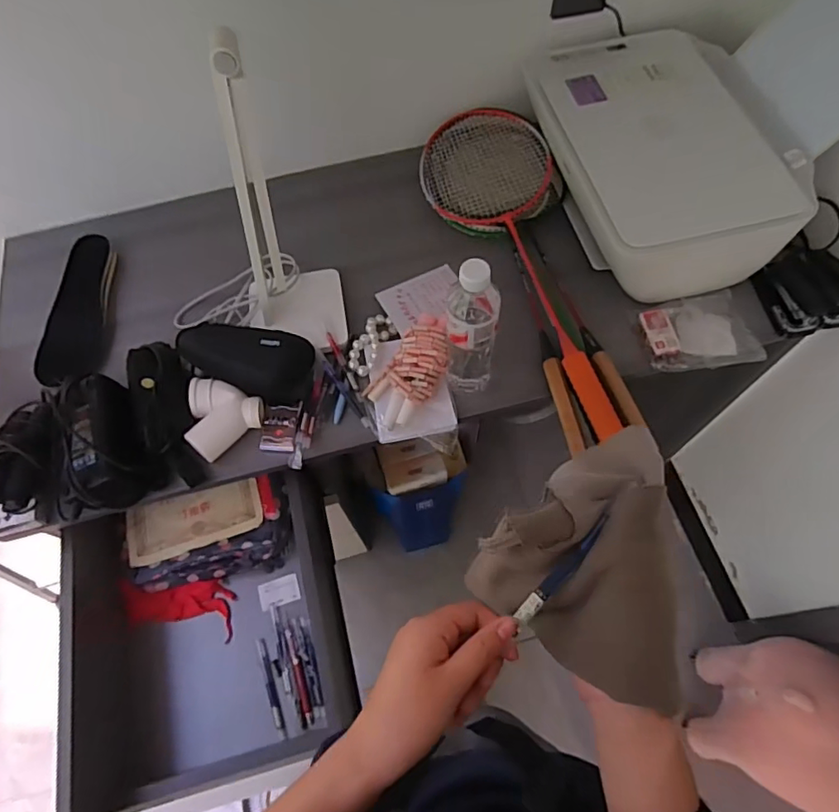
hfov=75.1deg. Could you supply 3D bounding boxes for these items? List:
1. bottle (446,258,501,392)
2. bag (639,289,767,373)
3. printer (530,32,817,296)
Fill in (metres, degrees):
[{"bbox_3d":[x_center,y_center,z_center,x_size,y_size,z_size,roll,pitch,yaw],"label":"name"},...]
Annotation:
[{"bbox_3d":[0.062,-0.087,0.650,0.058,0.212,0.053,7,64,5],"label":"bottle"},{"bbox_3d":[0.399,-0.106,0.779,0.154,0.022,0.110,-8,63,-2],"label":"bag"},{"bbox_3d":[0.346,-0.354,0.806,0.280,0.135,0.436,-11,64,-4],"label":"printer"}]

